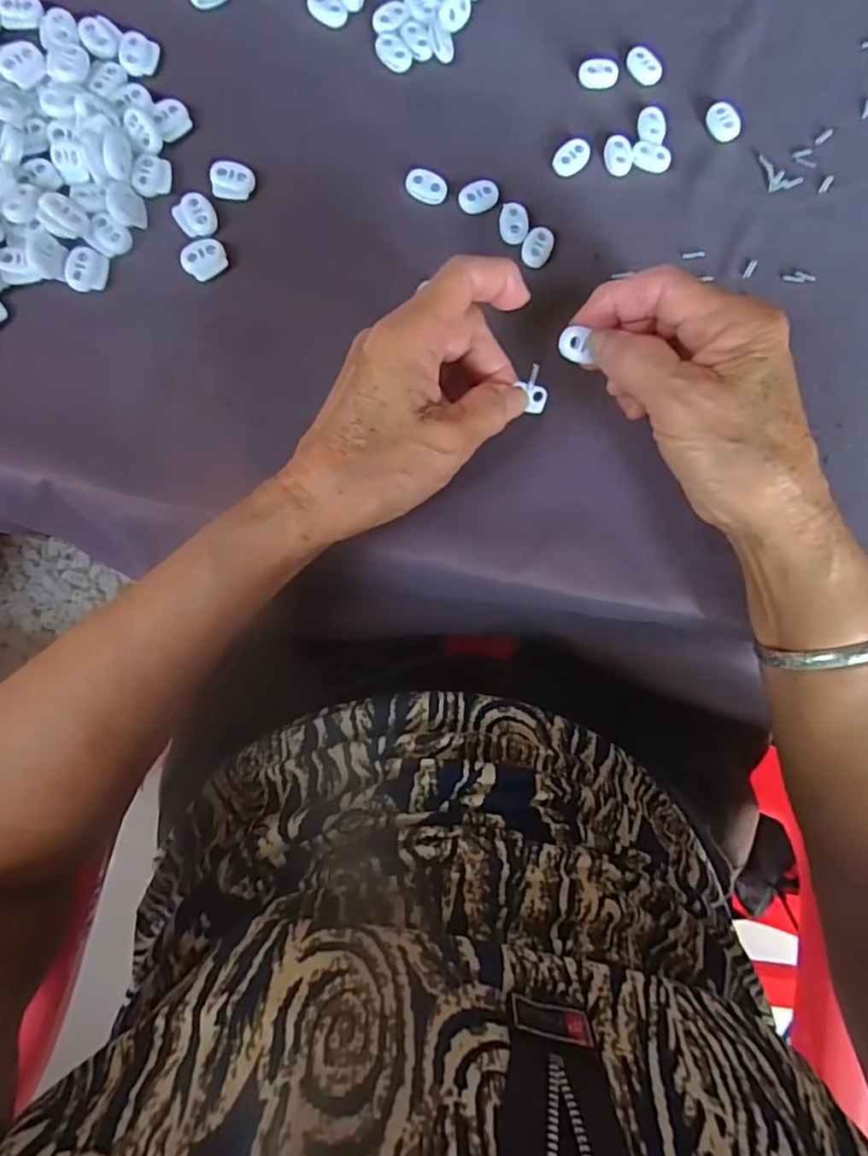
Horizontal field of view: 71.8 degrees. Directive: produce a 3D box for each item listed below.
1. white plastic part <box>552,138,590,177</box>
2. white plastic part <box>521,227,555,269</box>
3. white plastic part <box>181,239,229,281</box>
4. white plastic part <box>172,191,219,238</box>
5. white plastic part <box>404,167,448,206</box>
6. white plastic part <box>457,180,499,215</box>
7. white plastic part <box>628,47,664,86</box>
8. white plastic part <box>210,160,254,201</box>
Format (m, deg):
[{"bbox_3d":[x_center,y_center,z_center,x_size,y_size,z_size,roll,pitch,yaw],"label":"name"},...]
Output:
[{"bbox_3d":[0.078,-0.237,0.336,0.024,0.004,0.015,-43,89,-9],"label":"white plastic part"},{"bbox_3d":[0.057,-0.180,0.327,0.015,0.004,0.021,26,81,-2],"label":"white plastic part"},{"bbox_3d":[-0.118,-0.164,0.308,0.022,0.005,0.018,-33,87,-9],"label":"white plastic part"},{"bbox_3d":[-0.123,-0.187,0.310,0.020,0.004,0.023,-34,87,-9],"label":"white plastic part"},{"bbox_3d":[-0.004,-0.213,0.325,0.023,0.004,0.015,22,81,-3],"label":"white plastic part"},{"bbox_3d":[0.025,-0.208,0.327,0.023,0.004,0.016,-30,87,-8],"label":"white plastic part"},{"bbox_3d":[0.124,-0.301,0.351,0.014,0.005,0.023,-34,87,-9],"label":"white plastic part"},{"bbox_3d":[-0.105,-0.209,0.315,0.022,0.004,0.022,0,89,-14],"label":"white plastic part"}]

